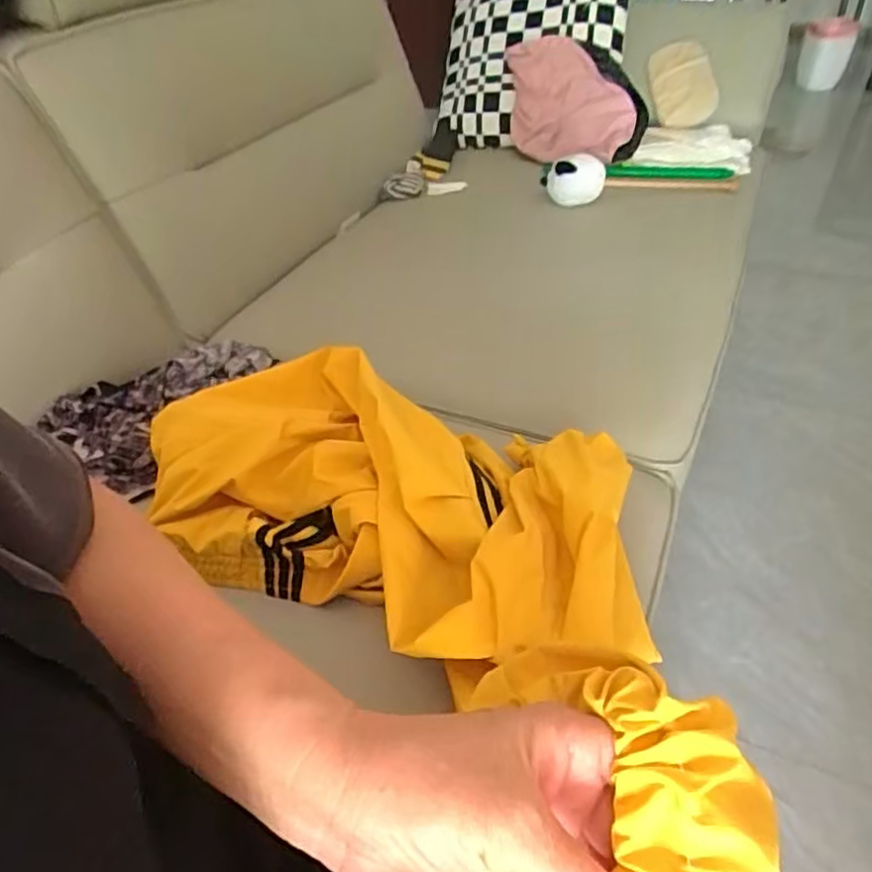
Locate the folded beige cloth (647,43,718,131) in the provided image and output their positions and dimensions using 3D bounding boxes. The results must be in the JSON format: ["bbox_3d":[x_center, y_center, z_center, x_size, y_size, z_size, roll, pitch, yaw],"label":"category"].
[{"bbox_3d":[0.535,-0.756,1.405,0.127,0.025,0.185,-12,80,9],"label":"folded beige cloth"}]

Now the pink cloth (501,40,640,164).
[{"bbox_3d":[0.274,-0.705,1.373,0.283,0.223,0.069,13,8,20],"label":"pink cloth"}]

